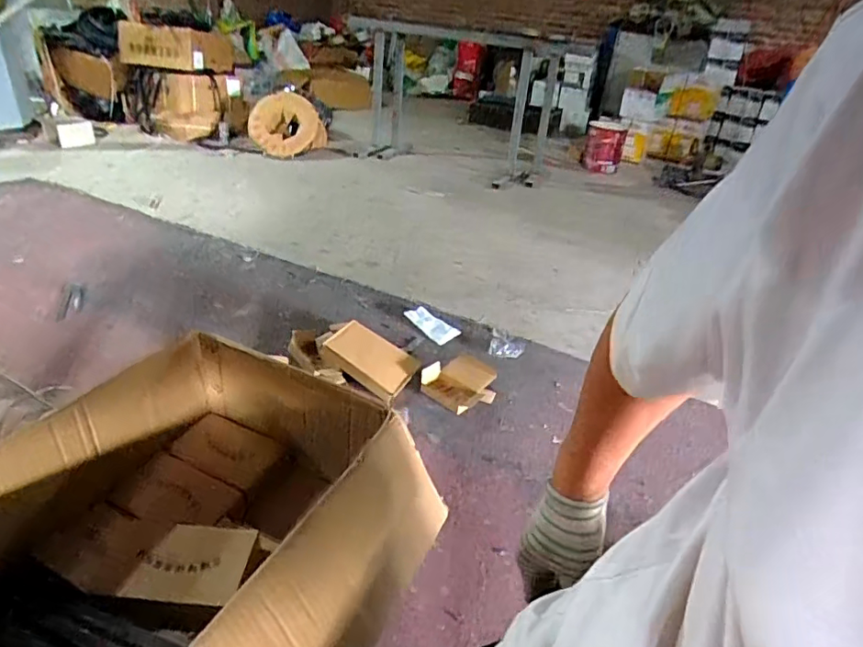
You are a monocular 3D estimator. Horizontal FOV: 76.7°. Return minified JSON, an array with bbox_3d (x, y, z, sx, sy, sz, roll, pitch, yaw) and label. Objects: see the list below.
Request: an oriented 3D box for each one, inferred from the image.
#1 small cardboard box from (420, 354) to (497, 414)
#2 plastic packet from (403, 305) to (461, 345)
[{"bbox_3d":[0.094,0.170,1.640,0.198,0.049,0.213,24,35,28],"label":"small cardboard box"},{"bbox_3d":[0.005,0.003,1.922,0.096,0.015,0.226,-18,38,-34],"label":"plastic packet"}]

